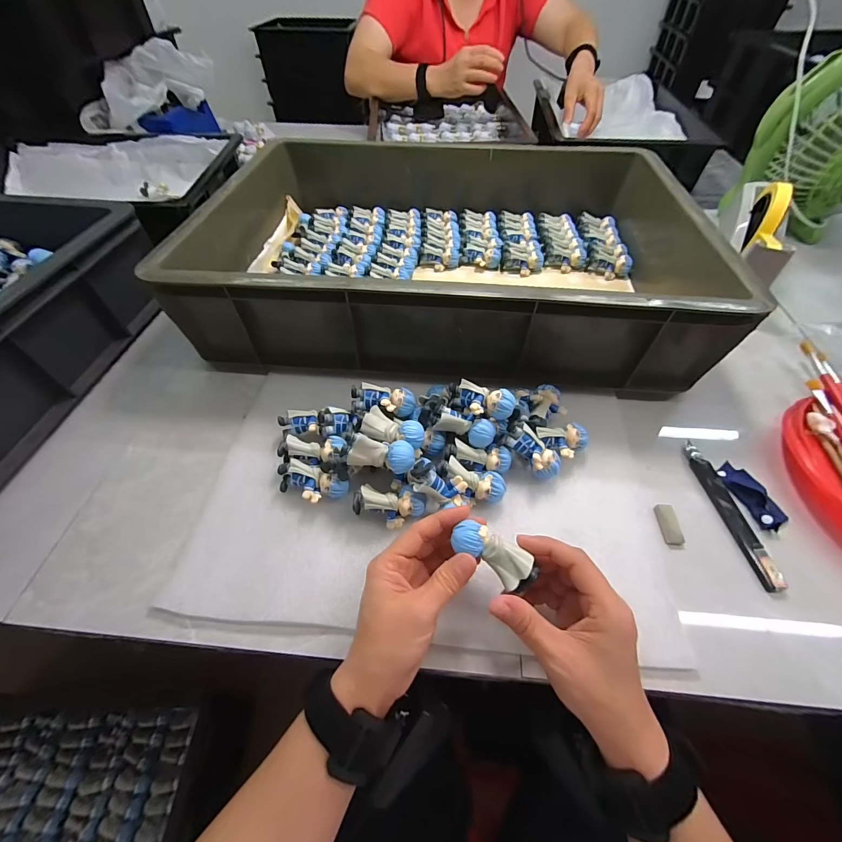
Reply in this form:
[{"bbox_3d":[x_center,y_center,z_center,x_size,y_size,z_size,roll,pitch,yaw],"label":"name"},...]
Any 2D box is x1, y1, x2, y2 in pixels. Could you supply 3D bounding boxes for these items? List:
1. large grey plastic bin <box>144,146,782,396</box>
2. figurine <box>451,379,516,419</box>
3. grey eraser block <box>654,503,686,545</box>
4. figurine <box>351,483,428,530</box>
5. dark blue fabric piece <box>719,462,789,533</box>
[{"bbox_3d":[0.065,-0.262,0.517,0.627,0.119,0.478,6,54,5],"label":"large grey plastic bin"},{"bbox_3d":[0.054,-0.017,0.350,0.063,0.028,0.030,21,56,15],"label":"figurine"},{"bbox_3d":[0.222,0.091,0.330,0.016,0.004,0.036,2,53,2],"label":"grey eraser block"},{"bbox_3d":[-0.027,0.076,0.325,0.059,0.034,0.028,6,54,5],"label":"figurine"},{"bbox_3d":[0.305,0.065,0.340,0.025,0.009,0.066,-16,55,-11],"label":"dark blue fabric piece"}]

